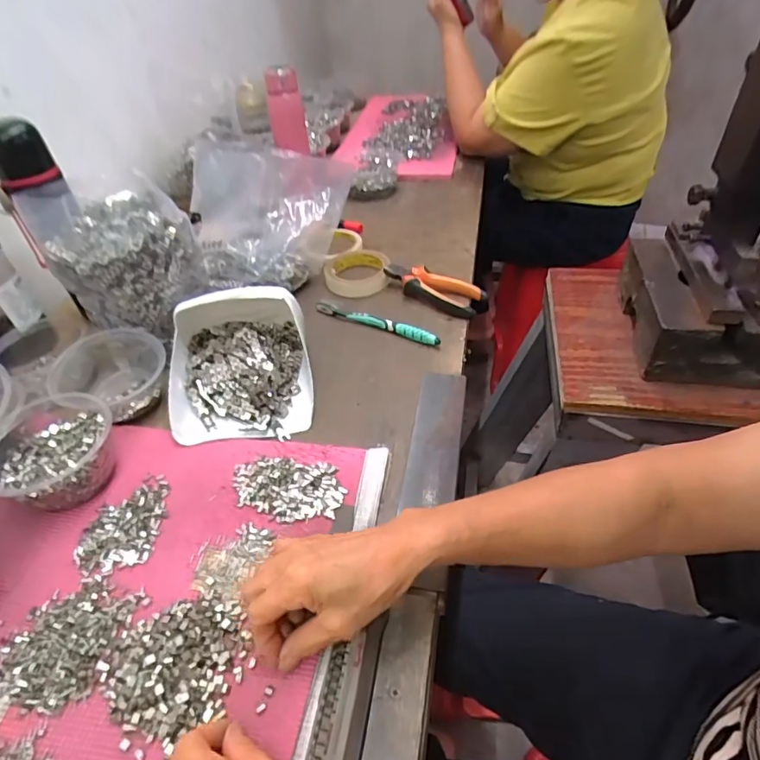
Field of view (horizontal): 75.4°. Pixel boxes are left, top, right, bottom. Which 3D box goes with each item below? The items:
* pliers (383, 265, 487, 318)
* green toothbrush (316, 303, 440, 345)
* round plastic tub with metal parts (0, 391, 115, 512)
[{"bbox_3d":[0.068,-0.123,0.678,0.150,0.031,0.059,18,48,22],"label":"pliers"},{"bbox_3d":[-0.006,-0.077,0.642,0.181,0.021,0.013,20,49,23],"label":"green toothbrush"},{"bbox_3d":[-0.314,0.072,0.471,0.107,0.061,0.113,-2,44,2],"label":"round plastic tub with metal parts"}]

